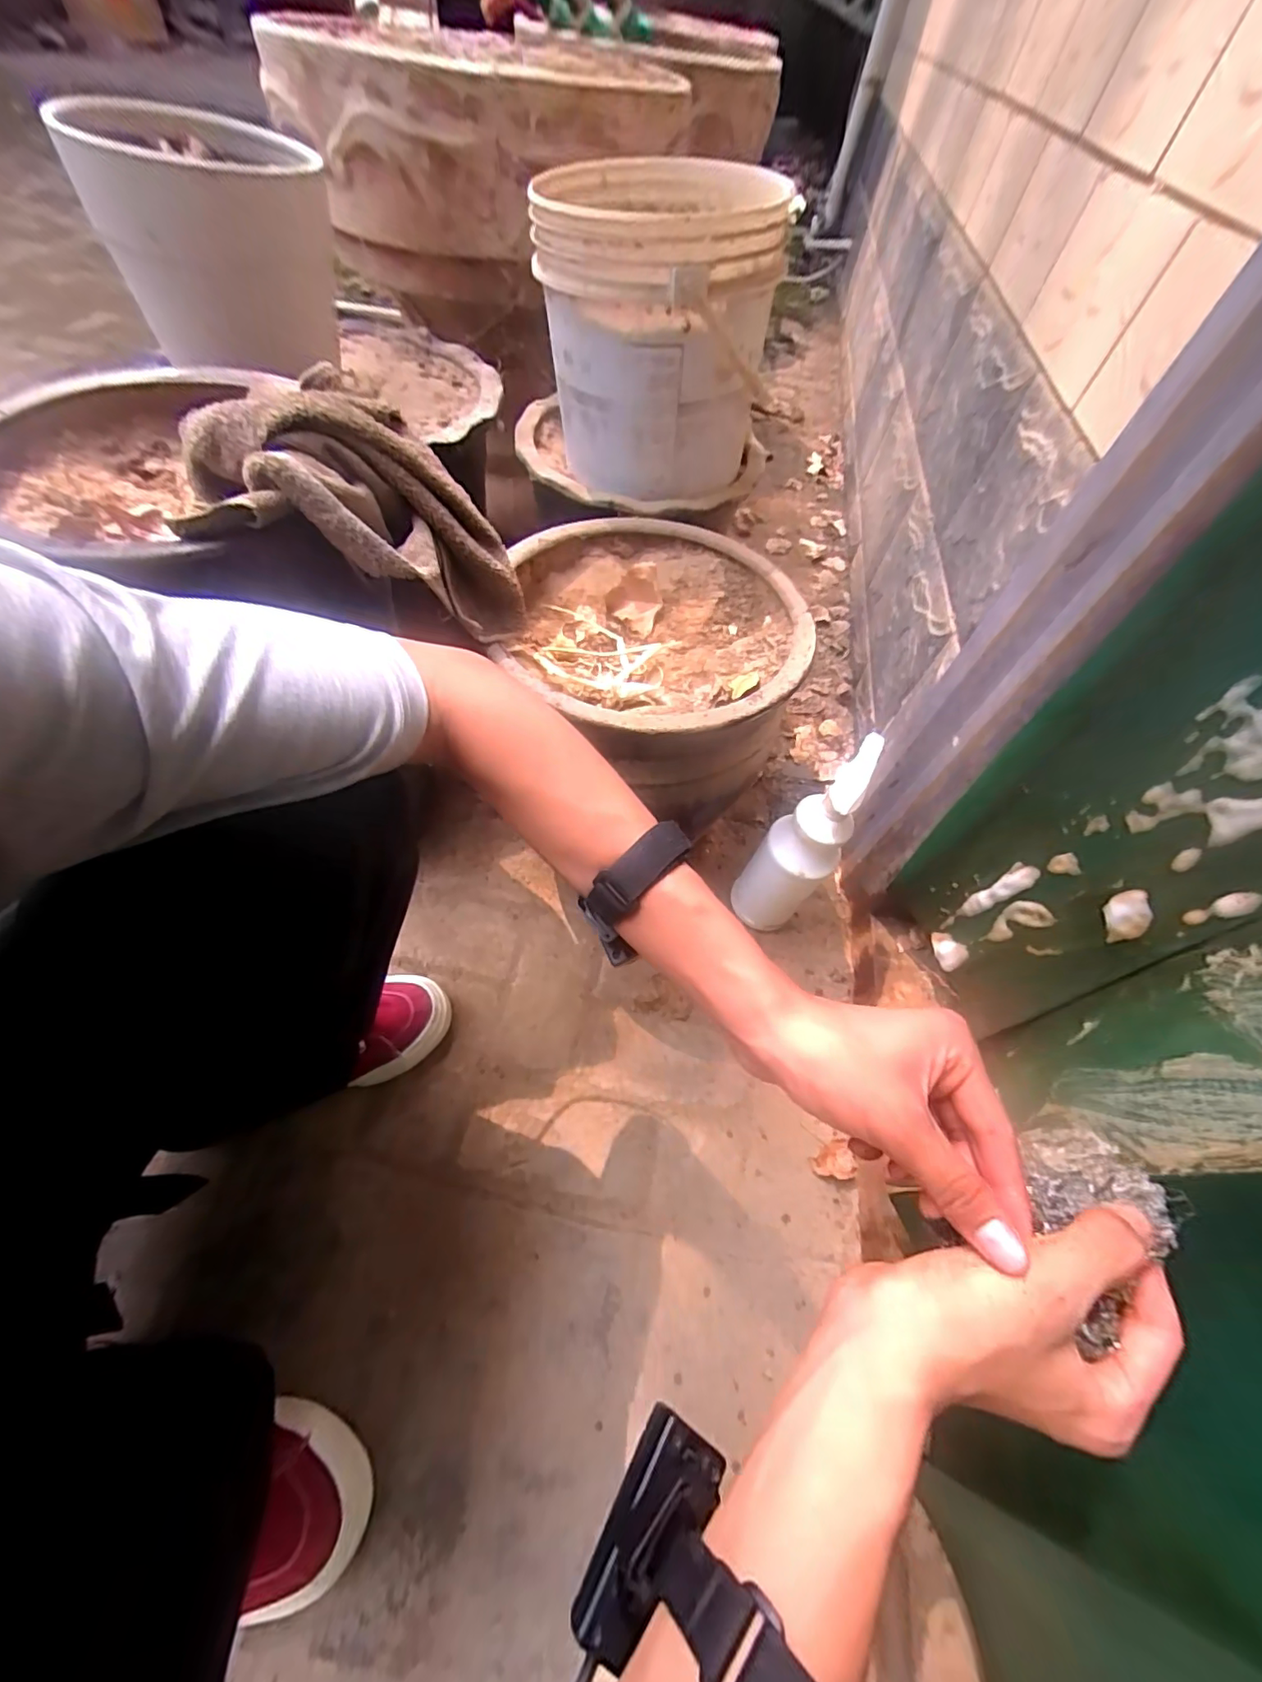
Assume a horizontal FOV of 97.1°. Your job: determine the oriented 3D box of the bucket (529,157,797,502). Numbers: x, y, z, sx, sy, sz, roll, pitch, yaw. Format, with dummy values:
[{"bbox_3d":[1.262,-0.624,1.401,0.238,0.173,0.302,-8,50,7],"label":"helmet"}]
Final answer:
[{"bbox_3d":[0.023,-0.503,0.577,0.216,0.237,0.202,3,58,-5],"label":"bucket"}]

